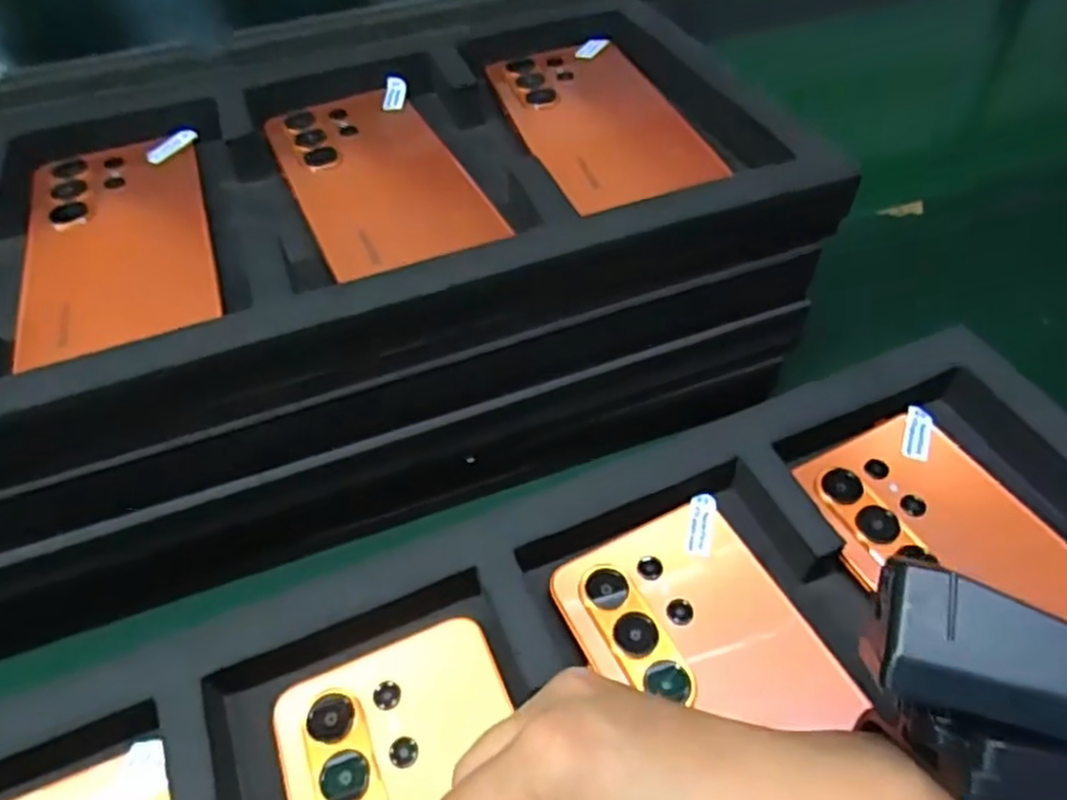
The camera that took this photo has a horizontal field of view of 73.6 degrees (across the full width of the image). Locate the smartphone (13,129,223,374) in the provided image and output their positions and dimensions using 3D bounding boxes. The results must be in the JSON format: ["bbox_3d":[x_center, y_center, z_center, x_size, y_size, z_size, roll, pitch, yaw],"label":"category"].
[{"bbox_3d":[-0.185,-0.074,0.316,0.075,0.013,0.150,-19,52,-12],"label":"smartphone"}]

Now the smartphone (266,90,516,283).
[{"bbox_3d":[-0.076,-0.110,0.341,0.076,0.009,0.150,-21,52,-14],"label":"smartphone"}]

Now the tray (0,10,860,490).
[{"bbox_3d":[-0.126,-0.082,0.322,0.477,0.050,0.239,-19,52,-12],"label":"tray"}]

